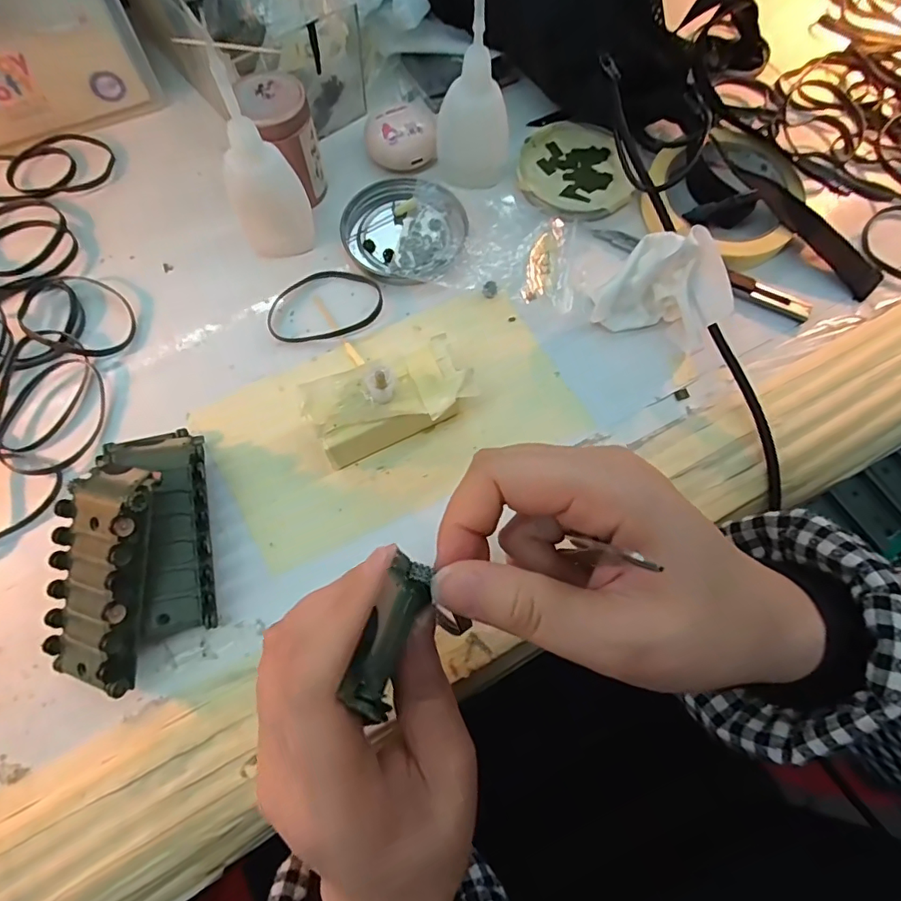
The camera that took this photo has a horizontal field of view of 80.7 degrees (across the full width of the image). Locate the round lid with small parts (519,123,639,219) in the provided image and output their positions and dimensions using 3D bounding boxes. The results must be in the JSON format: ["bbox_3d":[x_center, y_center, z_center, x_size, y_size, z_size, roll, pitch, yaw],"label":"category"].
[{"bbox_3d":[0.083,-0.189,0.361,0.073,0.009,0.080,0,70,-1],"label":"round lid with small parts"}]

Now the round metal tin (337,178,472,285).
[{"bbox_3d":[-0.028,-0.143,0.339,0.081,0.008,0.075,0,70,-1],"label":"round metal tin"}]

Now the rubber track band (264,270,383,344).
[{"bbox_3d":[-0.077,-0.090,0.324,0.069,0.004,0.047,-9,71,-4],"label":"rubber track band"}]

